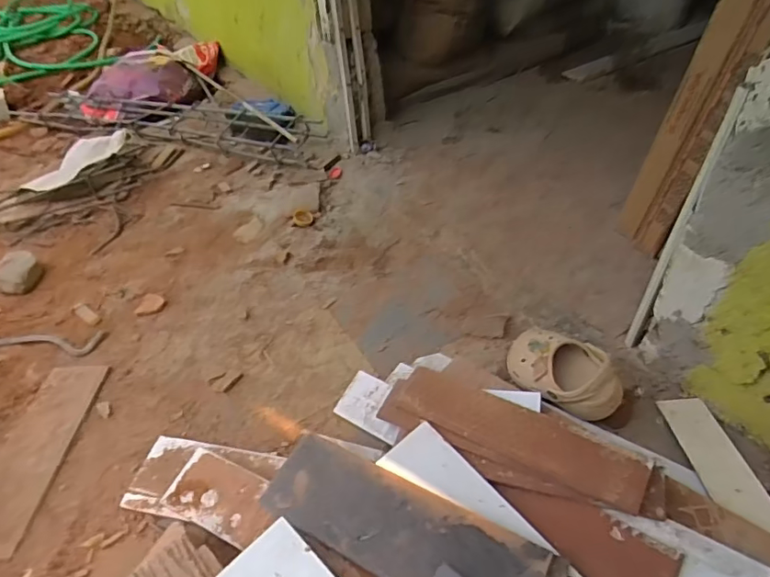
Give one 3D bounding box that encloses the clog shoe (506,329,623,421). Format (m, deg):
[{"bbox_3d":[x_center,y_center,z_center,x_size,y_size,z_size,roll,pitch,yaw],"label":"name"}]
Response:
[{"bbox_3d":[0.229,0.115,0.685,0.080,0.081,0.161,-32,49,-25],"label":"clog shoe"}]

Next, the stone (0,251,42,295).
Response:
[{"bbox_3d":[-0.744,-0.030,1.042,0.086,0.050,0.114,-37,51,-28],"label":"stone"}]

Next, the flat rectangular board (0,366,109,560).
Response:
[{"bbox_3d":[-0.496,0.227,0.732,0.096,0.014,0.295,-4,43,3],"label":"flat rectangular board"}]

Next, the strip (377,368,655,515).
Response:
[{"bbox_3d":[0.146,0.166,0.613,0.302,0.013,0.083,14,54,28],"label":"strip"}]

